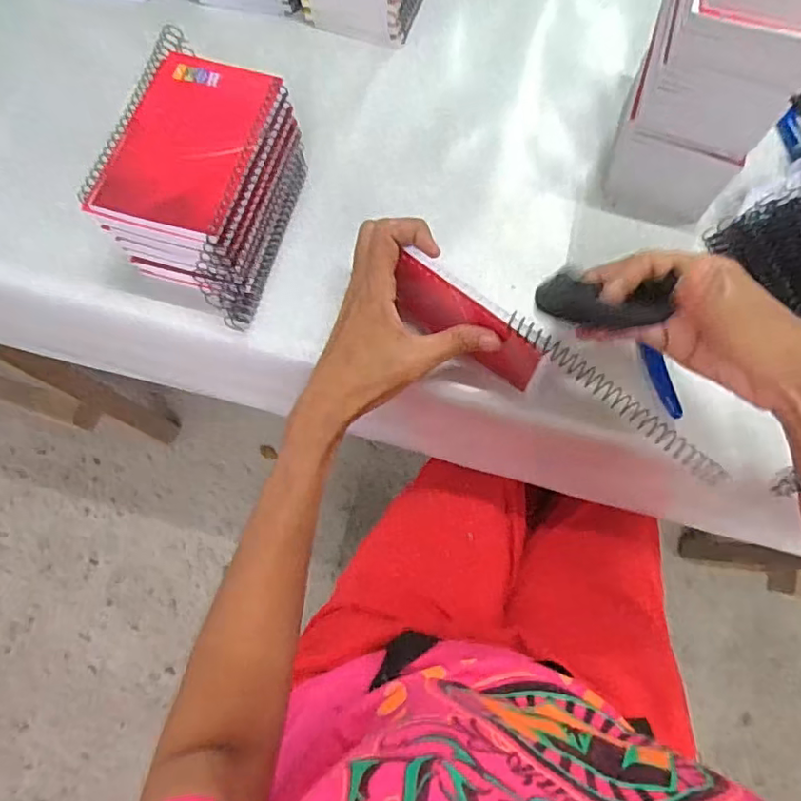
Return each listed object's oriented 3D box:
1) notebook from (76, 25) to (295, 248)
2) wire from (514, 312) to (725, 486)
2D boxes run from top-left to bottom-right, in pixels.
[{"bbox_3d":[-0.139,-0.176,0.382,0.096,0.009,0.150,17,71,4],"label":"notebook"},{"bbox_3d":[0.123,-0.002,0.338,0.146,0.012,0.012,39,74,11],"label":"wire"}]

